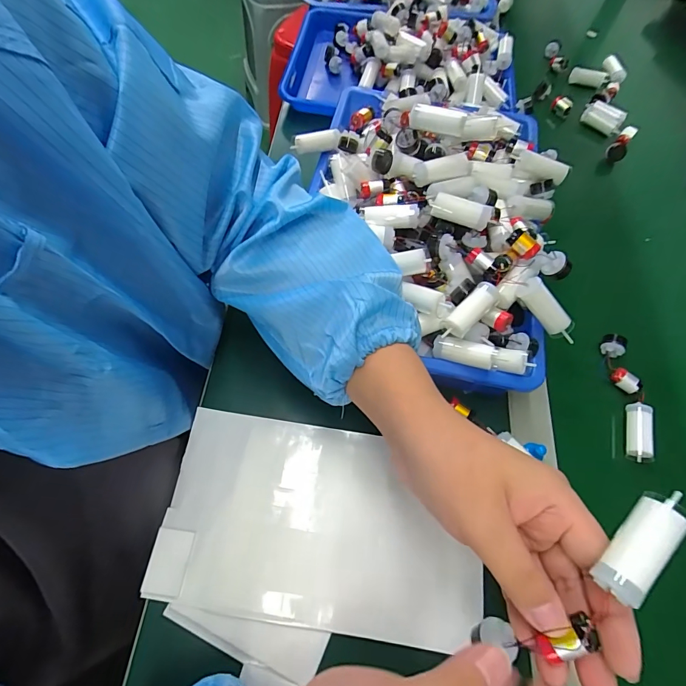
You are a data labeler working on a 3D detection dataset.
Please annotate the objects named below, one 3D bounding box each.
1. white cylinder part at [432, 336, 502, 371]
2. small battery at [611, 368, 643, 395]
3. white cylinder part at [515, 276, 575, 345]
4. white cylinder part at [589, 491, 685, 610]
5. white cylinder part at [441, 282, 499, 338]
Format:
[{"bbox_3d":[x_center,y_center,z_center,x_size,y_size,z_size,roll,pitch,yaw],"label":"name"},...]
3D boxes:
[{"bbox_3d":[0.102,0.008,0.328,0.053,0.015,0.018,13,63,22],"label":"white cylinder part"},{"bbox_3d":[0.286,0.039,0.396,0.010,0.017,0.027,-41,72,-19],"label":"small battery"},{"bbox_3d":[0.170,-0.025,0.323,0.016,0.017,0.064,-42,96,-20],"label":"white cylinder part"},{"bbox_3d":[0.143,0.095,0.185,0.018,0.013,0.054,38,81,15],"label":"white cylinder part"},{"bbox_3d":[0.104,-0.025,0.323,0.056,0.019,0.019,-46,73,2],"label":"white cylinder part"}]

